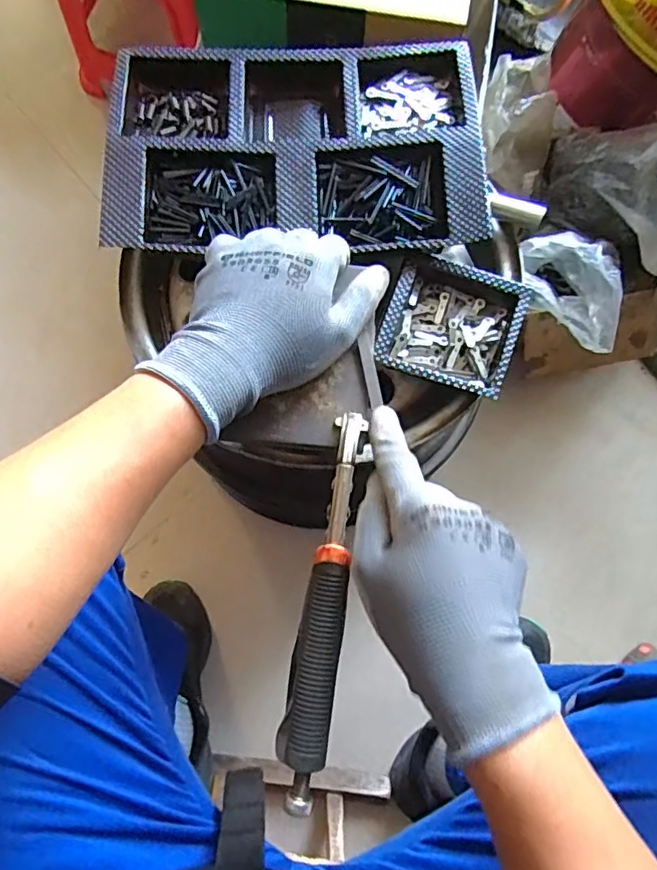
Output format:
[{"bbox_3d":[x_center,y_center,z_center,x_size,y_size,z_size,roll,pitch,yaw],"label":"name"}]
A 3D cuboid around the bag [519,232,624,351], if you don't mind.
[{"bbox_3d":[0.304,-0.179,0.686,0.155,0.098,0.082,39,78,10],"label":"bag"}]

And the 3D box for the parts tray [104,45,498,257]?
[{"bbox_3d":[-0.029,-0.263,0.516,0.325,0.044,0.203,-2,75,-1],"label":"parts tray"}]

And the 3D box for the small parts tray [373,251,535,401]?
[{"bbox_3d":[0.111,-0.100,0.500,0.114,0.029,0.113,19,76,5],"label":"small parts tray"}]

